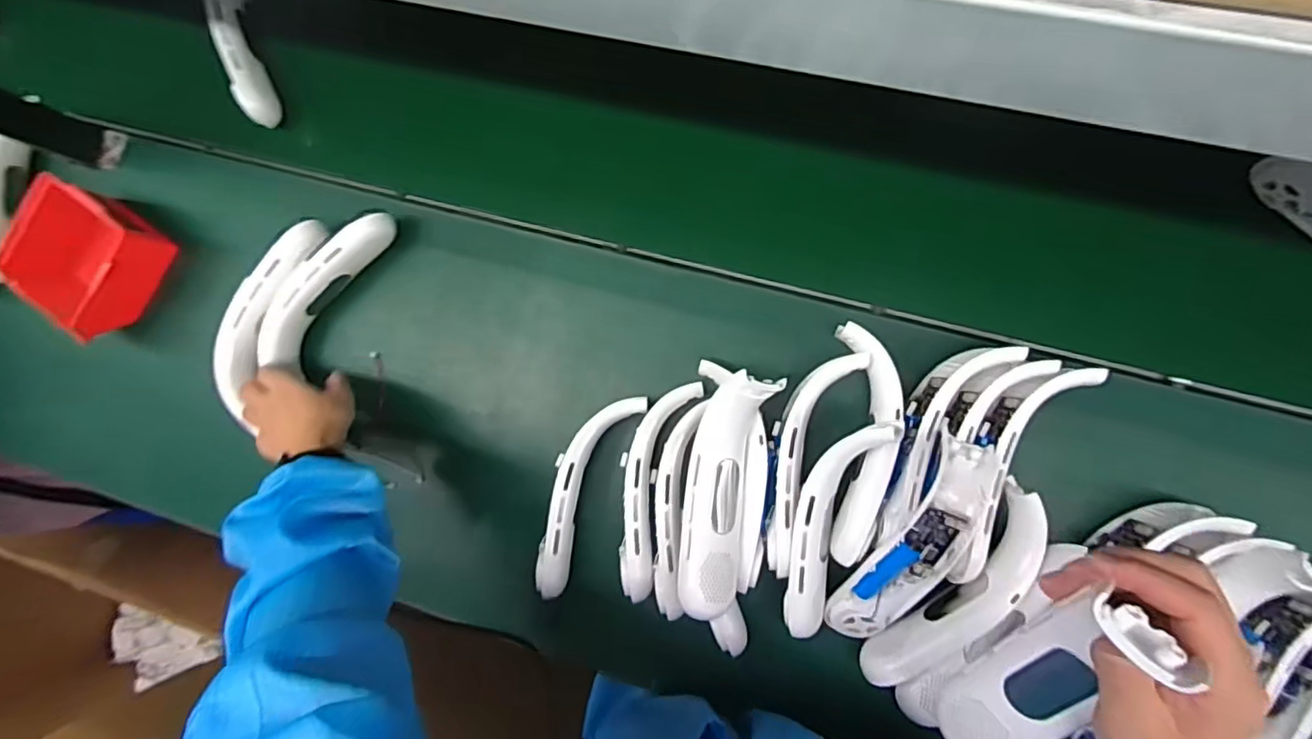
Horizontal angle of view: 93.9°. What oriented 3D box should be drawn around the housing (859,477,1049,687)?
[{"bbox_3d":[0.243,0.184,0.485,0.051,0.043,0.198,38,95,8],"label":"housing"}]

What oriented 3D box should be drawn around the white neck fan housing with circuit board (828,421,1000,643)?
[{"bbox_3d":[0.200,0.143,0.481,0.052,0.045,0.189,32,108,9],"label":"white neck fan housing with circuit board"}]

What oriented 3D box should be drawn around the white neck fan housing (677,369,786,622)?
[{"bbox_3d":[0.054,0.100,0.495,0.061,0.042,0.197,12,91,10],"label":"white neck fan housing"}]

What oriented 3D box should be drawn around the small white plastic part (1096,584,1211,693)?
[{"bbox_3d":[0.191,0.107,0.243,0.017,0.018,0.034,-42,60,-7],"label":"small white plastic part"}]

